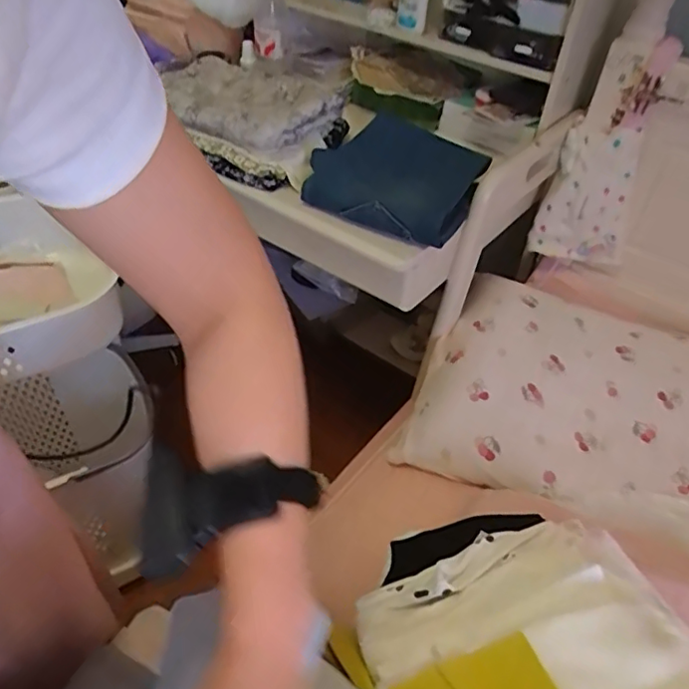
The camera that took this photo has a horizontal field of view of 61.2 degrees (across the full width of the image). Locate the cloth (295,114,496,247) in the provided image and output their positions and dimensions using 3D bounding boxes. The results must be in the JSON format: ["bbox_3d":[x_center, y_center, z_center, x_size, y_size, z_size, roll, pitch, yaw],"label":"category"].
[{"bbox_3d":[0.098,-0.283,0.963,0.279,0.052,0.309,25,48,21],"label":"cloth"}]

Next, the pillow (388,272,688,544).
[{"bbox_3d":[0.463,0.111,0.896,0.669,0.107,0.433,19,46,16],"label":"pillow"}]

